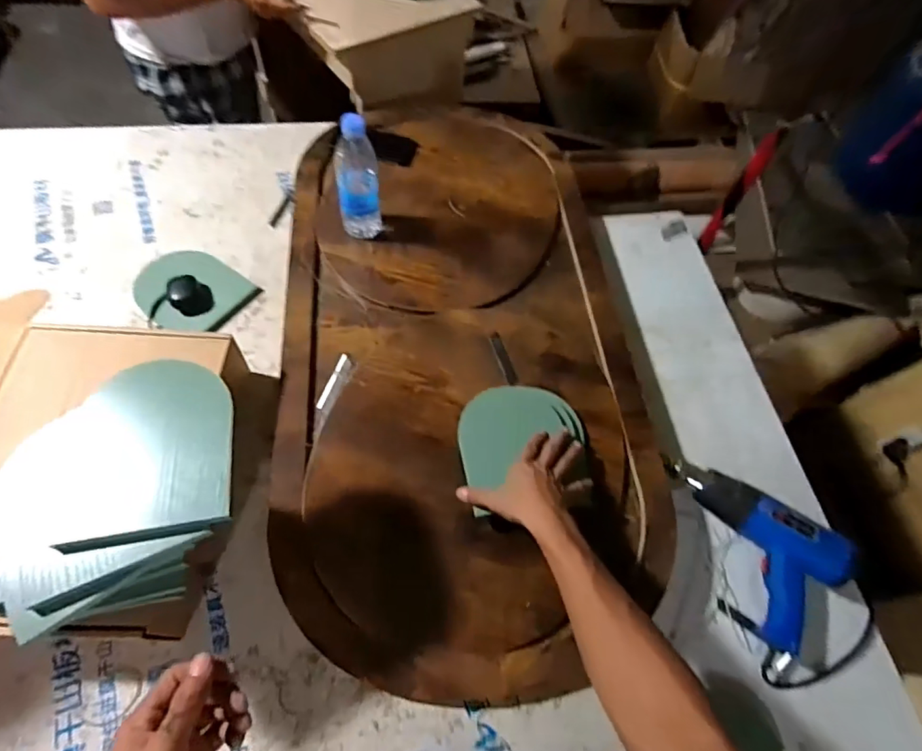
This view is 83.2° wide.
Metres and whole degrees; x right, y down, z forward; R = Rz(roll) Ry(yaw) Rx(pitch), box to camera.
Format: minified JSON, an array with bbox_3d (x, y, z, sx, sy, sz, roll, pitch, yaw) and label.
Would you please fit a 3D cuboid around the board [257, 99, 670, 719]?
[{"bbox_3d":[0.002,-0.090,0.864,0.573,0.041,1.072,-3,62,-6],"label":"board"}]

